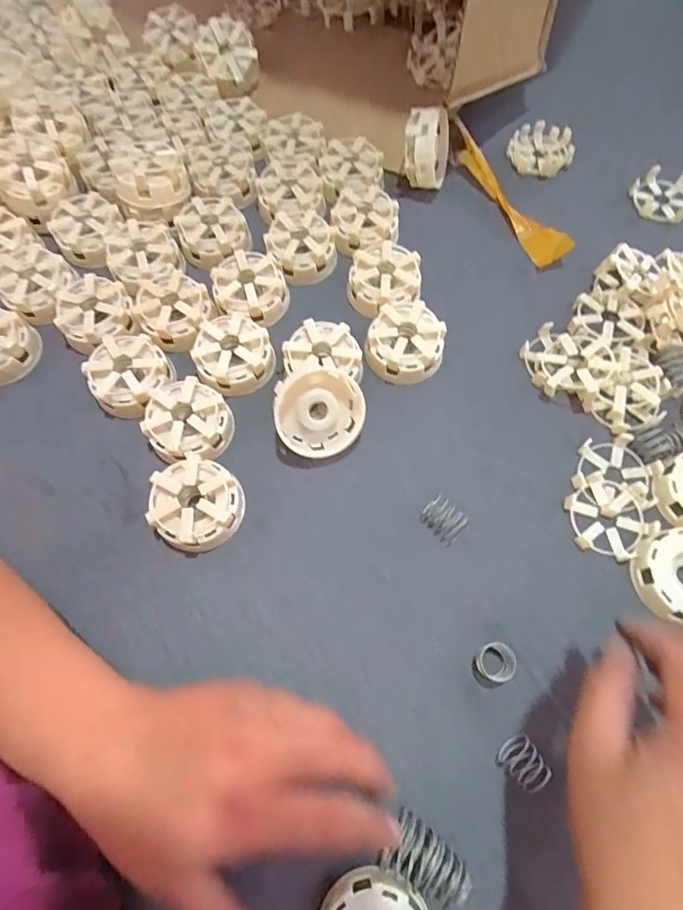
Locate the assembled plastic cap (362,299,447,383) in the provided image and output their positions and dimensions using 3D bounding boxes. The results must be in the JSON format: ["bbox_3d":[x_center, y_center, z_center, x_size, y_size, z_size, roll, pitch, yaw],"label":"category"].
[{"bbox_3d":[0.054,-0.097,0.403,0.065,0.028,0.065,0,68,0],"label":"assembled plastic cap"}]

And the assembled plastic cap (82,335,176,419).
[{"bbox_3d":[-0.175,-0.067,0.395,0.063,0.036,0.068,0,68,0],"label":"assembled plastic cap"}]

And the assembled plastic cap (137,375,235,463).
[{"bbox_3d":[-0.123,-0.026,0.377,0.062,0.033,0.064,0,68,0],"label":"assembled plastic cap"}]

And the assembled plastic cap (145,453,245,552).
[{"bbox_3d":[-0.106,0.035,0.348,0.061,0.032,0.063,0,68,0],"label":"assembled plastic cap"}]

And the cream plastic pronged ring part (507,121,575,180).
[{"bbox_3d":[0.211,-0.323,0.497,0.065,0.020,0.058,18,69,7],"label":"cream plastic pronged ring part"}]

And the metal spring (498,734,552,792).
[{"bbox_3d":[0.114,0.191,0.292,0.022,0.019,0.024,-40,73,-15],"label":"metal spring"}]

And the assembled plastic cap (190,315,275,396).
[{"bbox_3d":[-0.092,-0.087,0.400,0.063,0.029,0.064,0,68,0],"label":"assembled plastic cap"}]

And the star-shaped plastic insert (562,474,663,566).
[{"bbox_3d":[0.200,0.046,0.350,0.059,0.012,0.062,-2,68,-1],"label":"star-shaped plastic insert"}]

